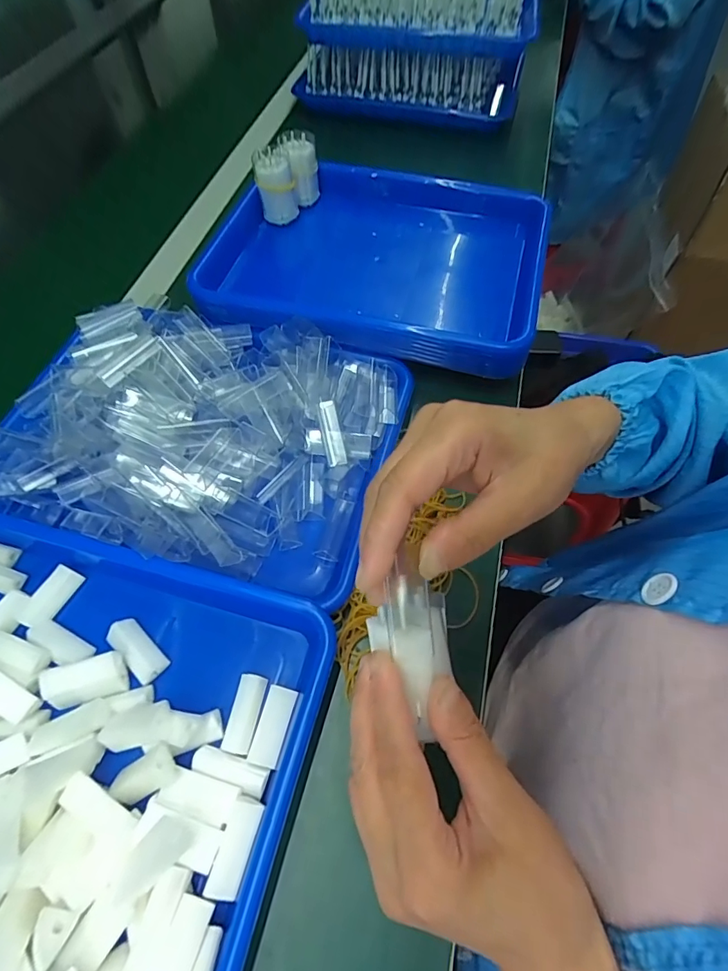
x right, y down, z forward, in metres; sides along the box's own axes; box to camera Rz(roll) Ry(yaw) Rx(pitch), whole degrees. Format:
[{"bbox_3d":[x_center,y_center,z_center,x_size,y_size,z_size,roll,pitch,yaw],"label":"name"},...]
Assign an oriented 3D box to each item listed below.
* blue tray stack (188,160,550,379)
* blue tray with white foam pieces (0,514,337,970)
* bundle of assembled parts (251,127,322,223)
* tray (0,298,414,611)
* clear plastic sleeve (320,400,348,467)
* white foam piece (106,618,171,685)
[{"bbox_3d":[0.006,-0.234,0.498,0.340,0.065,0.247,12,62,8],"label":"blue tray stack"},{"bbox_3d":[-0.205,0.153,0.286,0.331,0.045,0.241,13,62,8],"label":"blue tray with white foam pieces"},{"bbox_3d":[-0.083,-0.339,0.518,0.034,0.070,0.080,31,66,17],"label":"bundle of assembled parts"},{"bbox_3d":[-0.131,-0.050,0.391,0.302,0.064,0.237,14,62,9],"label":"tray"},{"bbox_3d":[-0.025,-0.042,0.379,0.014,0.004,0.053,-11,85,-5],"label":"clear plastic sleeve"},{"bbox_3d":[-0.156,0.113,0.321,0.046,0.013,0.020,39,68,20],"label":"white foam piece"}]

